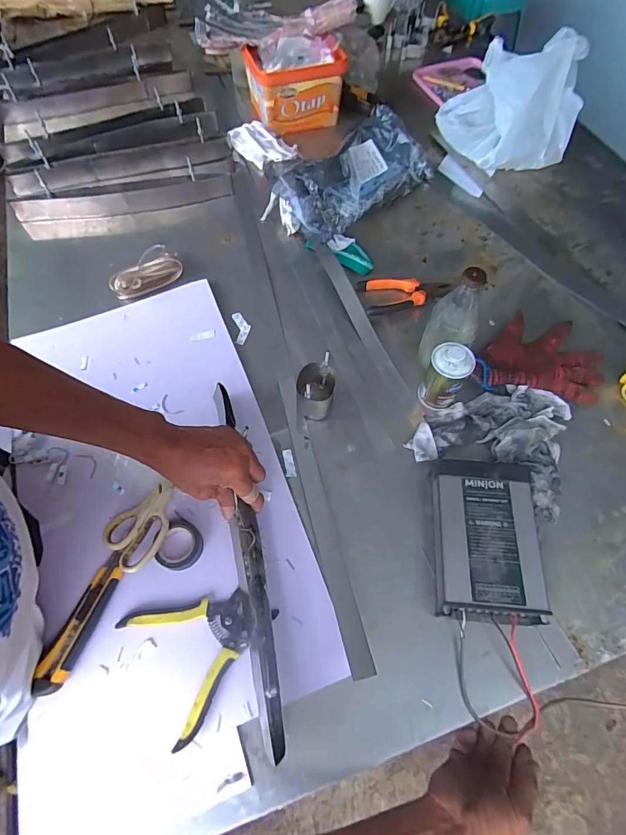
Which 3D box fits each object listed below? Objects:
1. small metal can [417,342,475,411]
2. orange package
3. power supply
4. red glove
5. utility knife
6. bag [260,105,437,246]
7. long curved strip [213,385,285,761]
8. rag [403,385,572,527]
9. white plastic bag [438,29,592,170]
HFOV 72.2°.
[{"bbox_3d":[0.179,-0.056,0.584,0.052,0.093,0.048,0,63,0],"label":"small metal can"},{"bbox_3d":[-0.039,-0.698,0.904,0.188,0.117,0.118,-8,63,-5],"label":"orange package"},{"bbox_3d":[0.198,0.143,0.507,0.114,0.049,0.176,4,63,2],"label":"power supply"},{"bbox_3d":[0.334,-0.097,0.631,0.195,0.044,0.139,5,63,2],"label":"red glove"},{"bbox_3d":[-0.253,0.222,0.473,0.032,0.024,0.145,18,64,9],"label":"utility knife"},{"bbox_3d":[0.080,-0.454,0.790,0.318,0.093,0.148,-39,69,-18],"label":"bag"},{"bbox_3d":[-0.081,0.140,0.508,0.031,0.044,0.418,-12,63,-7],"label":"long curved strip"},{"bbox_3d":[0.253,0.016,0.582,0.192,0.035,0.179,25,65,12],"label":"rag"},{"bbox_3d":[0.384,-0.611,0.833,0.240,0.165,0.191,5,63,2],"label":"white plastic bag"}]

